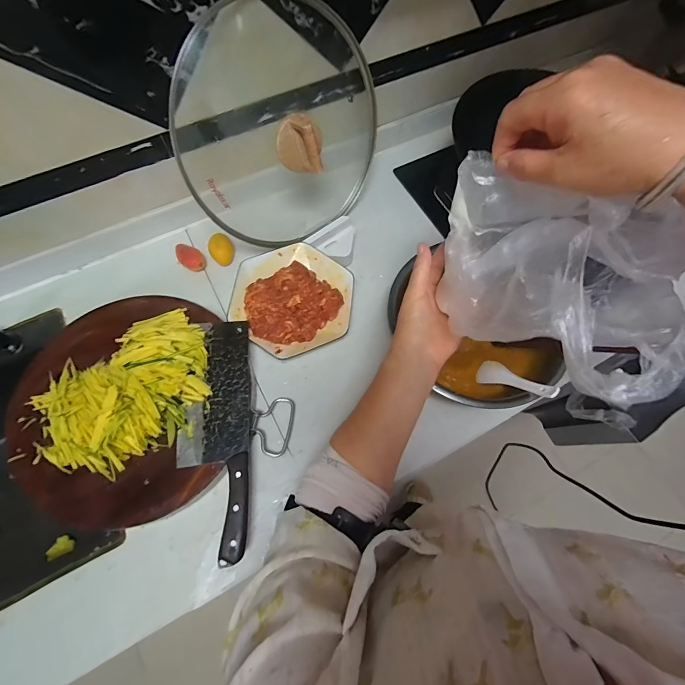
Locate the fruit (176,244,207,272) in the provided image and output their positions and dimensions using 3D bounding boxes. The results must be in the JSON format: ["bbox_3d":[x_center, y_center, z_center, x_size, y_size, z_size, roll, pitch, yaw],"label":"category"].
[{"bbox_3d":[-0.267,-0.148,0.624,0.038,0.029,0.062,-36,73,-14],"label":"fruit"}]

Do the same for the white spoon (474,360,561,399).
[{"bbox_3d":[0.242,0.053,0.497,0.036,0.010,0.112,-47,38,-17],"label":"white spoon"}]

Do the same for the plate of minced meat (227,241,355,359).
[{"bbox_3d":[-0.082,-0.071,0.584,0.193,0.052,0.194,0,68,-1],"label":"plate of minced meat"}]

